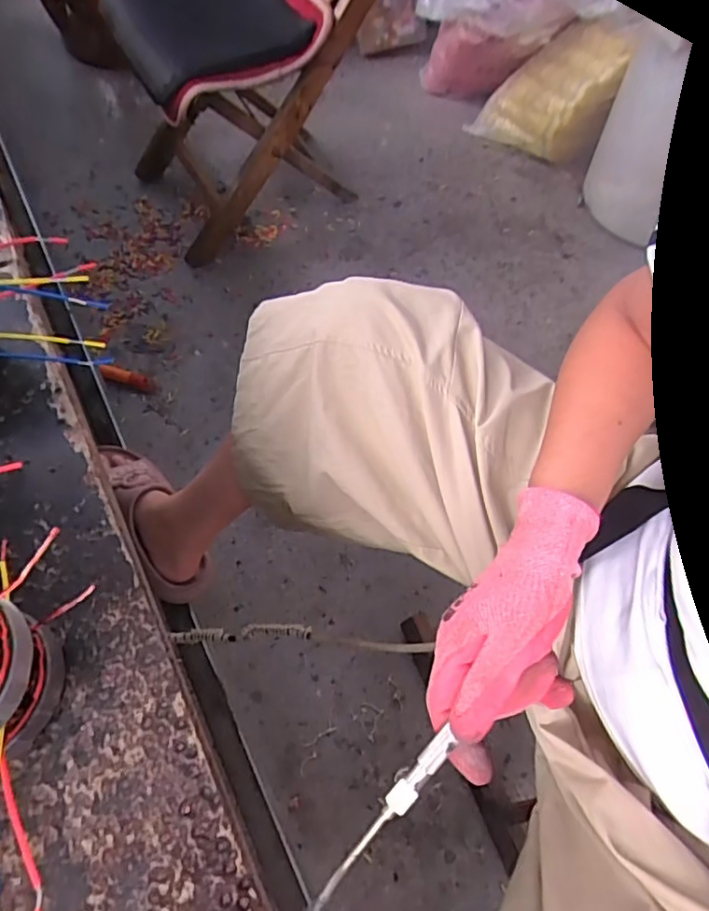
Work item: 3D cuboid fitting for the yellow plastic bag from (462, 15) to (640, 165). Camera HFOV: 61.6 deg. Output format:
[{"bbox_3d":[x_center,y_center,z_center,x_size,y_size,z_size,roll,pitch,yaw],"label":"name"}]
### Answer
[{"bbox_3d":[0.460,-0.867,1.403,0.288,0.278,0.134,35,65,16],"label":"yellow plastic bag"}]

